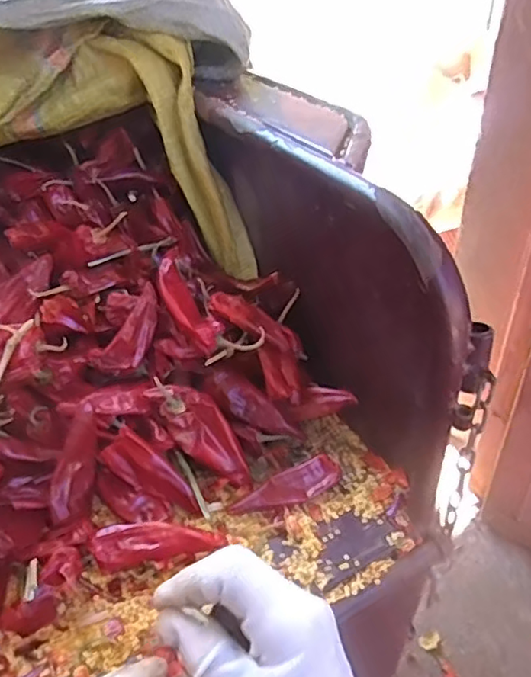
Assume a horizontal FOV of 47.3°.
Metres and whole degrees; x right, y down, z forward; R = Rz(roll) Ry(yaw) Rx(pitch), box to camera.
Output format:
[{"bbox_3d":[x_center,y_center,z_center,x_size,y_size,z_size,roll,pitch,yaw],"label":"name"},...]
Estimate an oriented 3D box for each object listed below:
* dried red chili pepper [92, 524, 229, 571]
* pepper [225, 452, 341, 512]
[{"bbox_3d":[-0.072,0.137,0.408,0.086,0.017,0.022,-5,38,-7],"label":"dried red chili pepper"},{"bbox_3d":[0.016,0.111,0.451,0.080,0.019,0.025,-16,40,-19],"label":"pepper"}]

